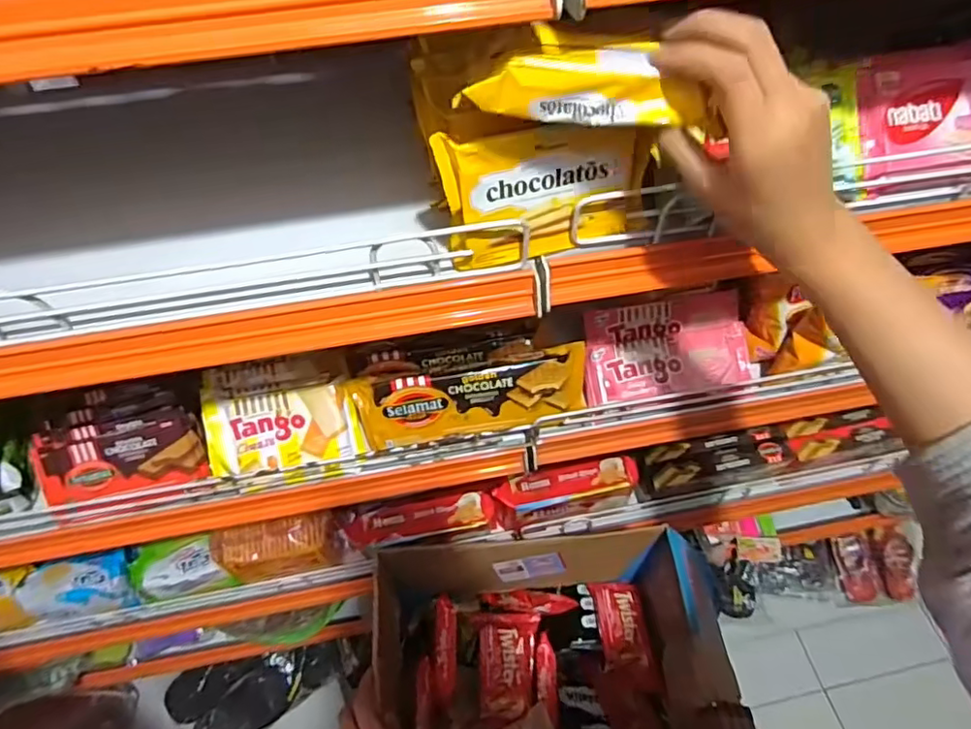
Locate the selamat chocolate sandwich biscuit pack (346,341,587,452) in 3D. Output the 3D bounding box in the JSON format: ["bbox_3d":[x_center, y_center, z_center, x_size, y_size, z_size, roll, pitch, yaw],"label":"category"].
[{"bbox_3d":[-0.011,0.033,0.586,0.234,0.071,0.047,-10,21,-3],"label":"selamat chocolate sandwich biscuit pack"}]

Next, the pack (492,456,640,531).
[{"bbox_3d":[0.112,0.175,0.806,0.189,0.077,0.053,-12,54,-7],"label":"pack"}]

